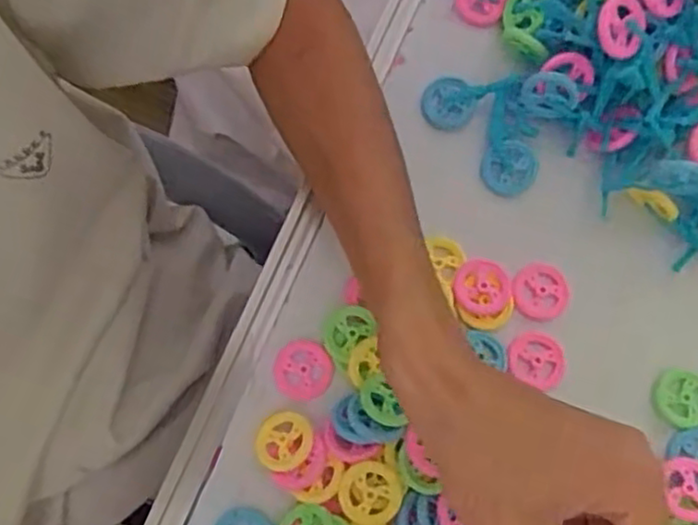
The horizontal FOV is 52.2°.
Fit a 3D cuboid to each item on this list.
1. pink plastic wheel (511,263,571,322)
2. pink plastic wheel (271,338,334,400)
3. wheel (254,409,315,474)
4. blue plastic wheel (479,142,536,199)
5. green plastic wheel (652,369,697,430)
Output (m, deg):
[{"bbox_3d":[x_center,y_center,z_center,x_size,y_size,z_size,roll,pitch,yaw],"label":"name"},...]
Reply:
[{"bbox_3d":[0.102,0.016,0.378,0.030,0.006,0.029,0,75,0],"label":"pink plastic wheel"},{"bbox_3d":[-0.023,0.056,0.369,0.030,0.011,0.029,0,75,0],"label":"pink plastic wheel"},{"bbox_3d":[-0.033,0.088,0.352,0.028,0.004,0.029,-5,61,10],"label":"wheel"},{"bbox_3d":[0.088,-0.051,0.391,0.029,0.005,0.029,1,98,6],"label":"blue plastic wheel"},{"bbox_3d":[0.171,0.070,0.364,0.029,0.006,0.029,0,75,0],"label":"green plastic wheel"}]

